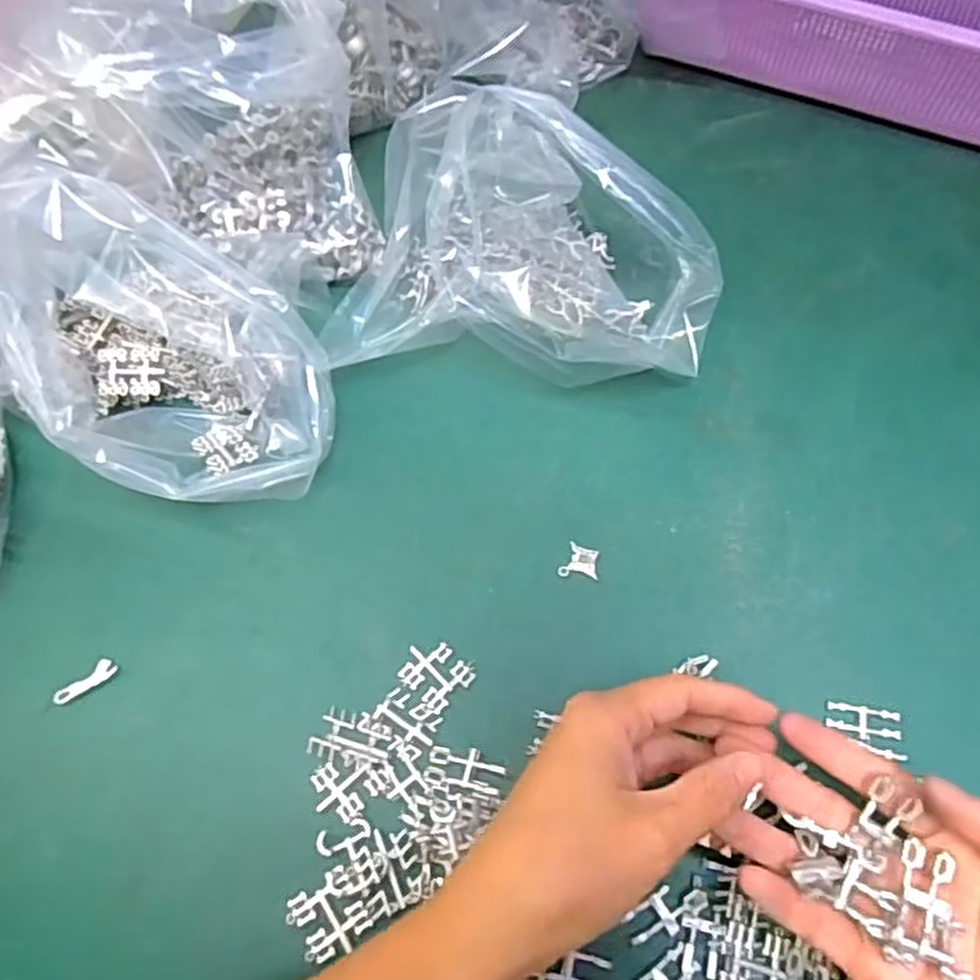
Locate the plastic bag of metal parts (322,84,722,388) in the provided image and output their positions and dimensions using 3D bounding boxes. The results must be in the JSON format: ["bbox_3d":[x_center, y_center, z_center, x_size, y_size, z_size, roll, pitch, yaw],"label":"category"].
[{"bbox_3d":[0.022,-0.132,0.395,0.198,0.105,0.139,14,63,9],"label":"plastic bag of metal parts"}]

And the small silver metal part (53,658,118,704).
[{"bbox_3d":[-0.181,0.087,0.342,0.027,0.004,0.009,-40,70,-16],"label":"small silver metal part"}]

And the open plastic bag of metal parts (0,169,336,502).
[{"bbox_3d":[-0.150,-0.067,0.361,0.119,0.122,0.149,-29,65,-13],"label":"open plastic bag of metal parts"}]

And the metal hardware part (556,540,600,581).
[{"bbox_3d":[0.043,0.034,0.364,0.019,0.004,0.018,16,66,9],"label":"metal hardware part"}]

